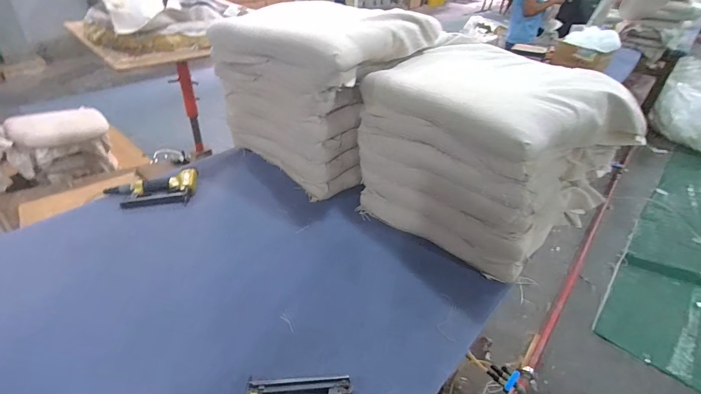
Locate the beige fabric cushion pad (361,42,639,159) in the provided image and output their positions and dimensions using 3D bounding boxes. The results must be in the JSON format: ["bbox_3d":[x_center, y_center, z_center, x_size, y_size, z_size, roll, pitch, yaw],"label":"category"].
[{"bbox_3d":[0.337,-0.230,0.843,0.391,0.112,0.522,-26,46,-34],"label":"beige fabric cushion pad"}]

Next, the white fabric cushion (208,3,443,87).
[{"bbox_3d":[-0.058,-0.460,1.025,0.483,0.112,0.462,25,42,26],"label":"white fabric cushion"}]

